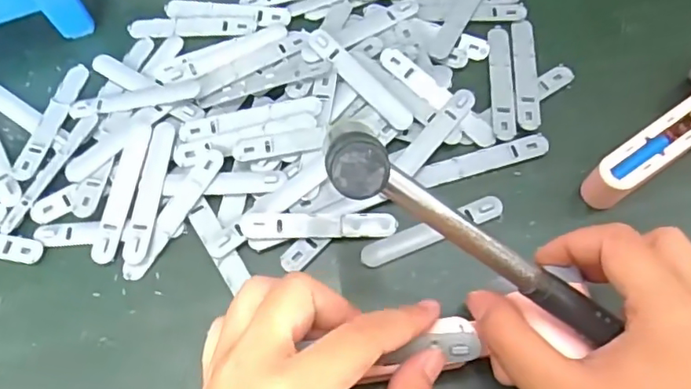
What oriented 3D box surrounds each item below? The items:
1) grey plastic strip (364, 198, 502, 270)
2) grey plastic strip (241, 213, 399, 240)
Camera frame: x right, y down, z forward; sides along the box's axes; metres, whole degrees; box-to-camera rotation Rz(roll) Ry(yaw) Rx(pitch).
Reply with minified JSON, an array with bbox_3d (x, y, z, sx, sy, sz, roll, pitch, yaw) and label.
[{"bbox_3d":[0.055,0.023,0.353,0.094,0.004,0.015,-21,68,-7],"label":"grey plastic strip"},{"bbox_3d":[-0.016,0.019,0.351,0.094,0.004,0.016,0,84,-5],"label":"grey plastic strip"}]

